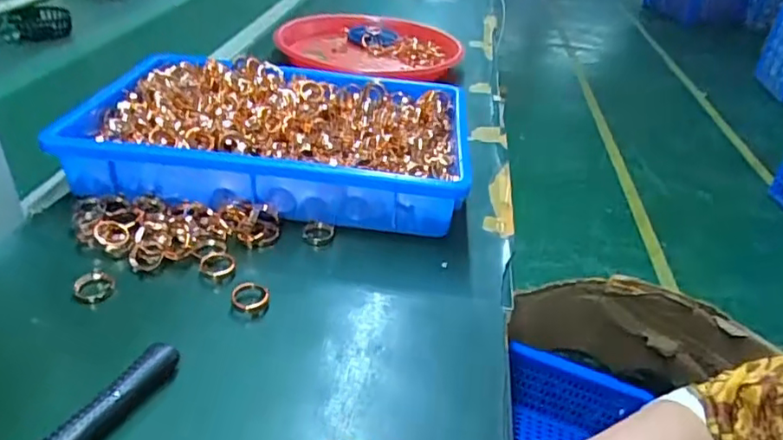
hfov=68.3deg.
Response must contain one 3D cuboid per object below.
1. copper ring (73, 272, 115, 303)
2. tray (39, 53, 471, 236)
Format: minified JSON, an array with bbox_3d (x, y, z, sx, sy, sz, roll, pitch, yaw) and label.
[{"bbox_3d":[-0.219,0.048,0.426,0.025,0.009,0.027,0,35,-10],"label":"copper ring"},{"bbox_3d":[-0.106,-0.084,0.582,0.345,0.073,0.230,7,34,1],"label":"tray"}]

